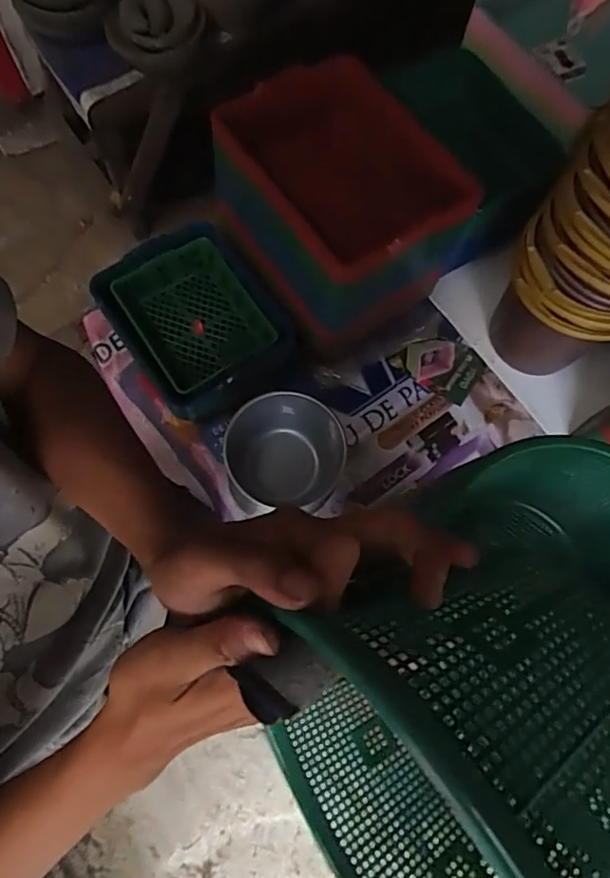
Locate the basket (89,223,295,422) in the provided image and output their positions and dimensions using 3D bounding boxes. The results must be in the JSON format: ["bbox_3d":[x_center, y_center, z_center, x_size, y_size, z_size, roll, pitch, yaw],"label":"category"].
[{"bbox_3d":[-0.211,-0.226,1.072,0.272,0.102,0.342,-35,79,-14],"label":"basket"}]

